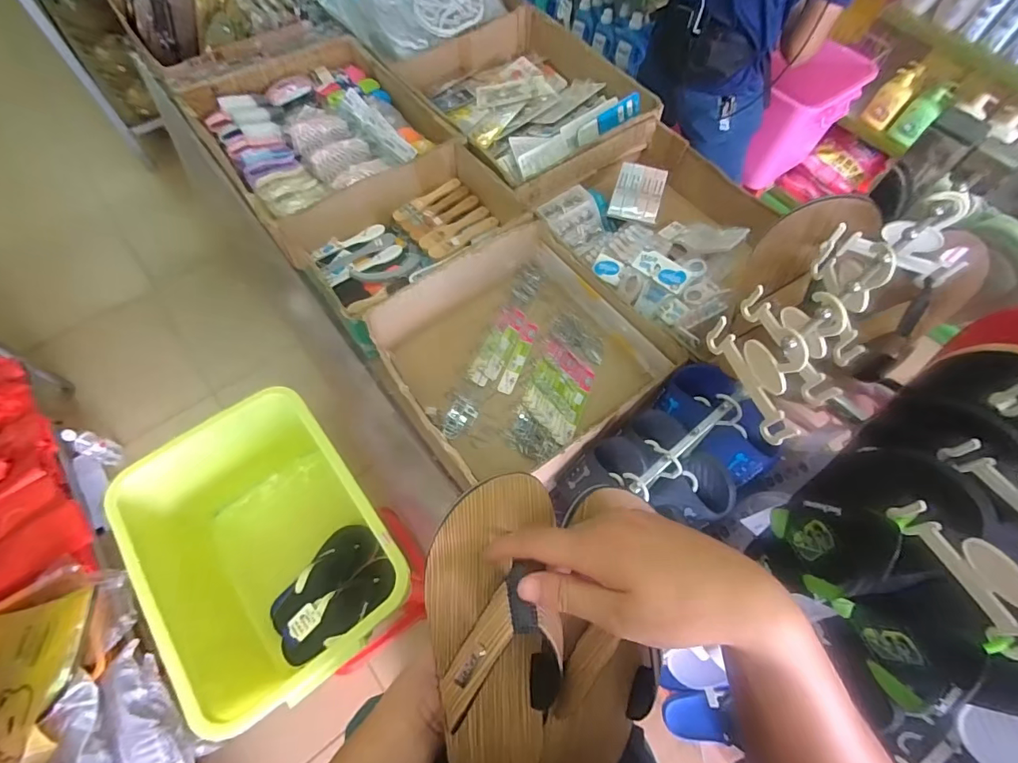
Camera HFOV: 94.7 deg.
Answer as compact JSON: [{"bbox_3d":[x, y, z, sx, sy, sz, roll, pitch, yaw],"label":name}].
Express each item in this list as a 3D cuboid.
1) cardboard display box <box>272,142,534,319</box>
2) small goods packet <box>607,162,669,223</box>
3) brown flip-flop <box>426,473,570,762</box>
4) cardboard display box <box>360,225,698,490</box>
[{"bbox_3d":[-0.209,-0.324,1.040,0.461,0.124,0.314,-36,69,-18],"label":"cardboard display box"},{"bbox_3d":[0.309,-0.450,1.119,0.111,0.031,0.164,16,63,7],"label":"small goods packet"},{"bbox_3d":[-0.009,0.197,0.343,0.091,0.057,0.243,-3,98,-3],"label":"brown flip-flop"},{"bbox_3d":[0.024,-0.045,0.909,0.446,0.152,0.436,-35,69,-17],"label":"cardboard display box"}]

